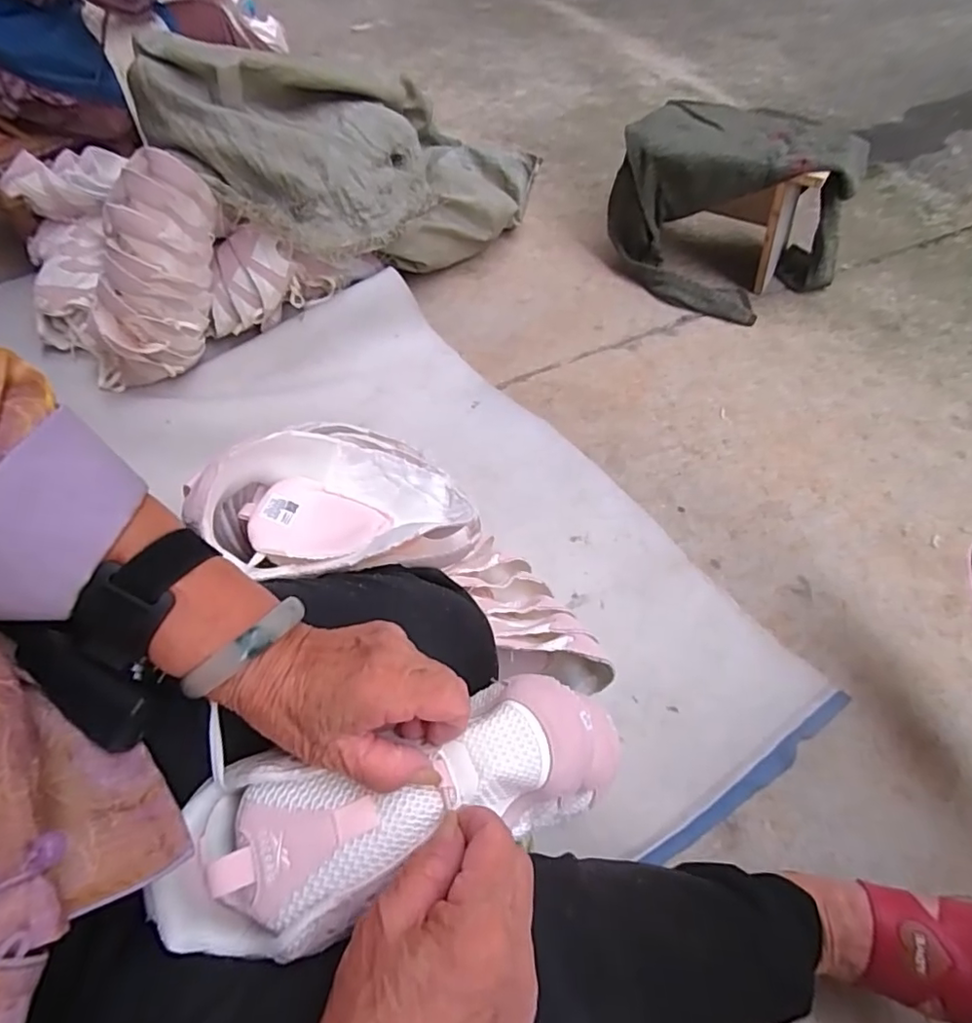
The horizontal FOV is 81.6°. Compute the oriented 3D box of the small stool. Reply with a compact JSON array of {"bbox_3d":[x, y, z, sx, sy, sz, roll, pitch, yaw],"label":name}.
[{"bbox_3d":[0.450,-0.569,1.064,0.401,0.263,0.264,36,66,24],"label":"small stool"}]

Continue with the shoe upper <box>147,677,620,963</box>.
[{"bbox_3d":[-0.042,0.155,0.298,0.237,0.056,0.083,-15,57,-14],"label":"shoe upper"}]

